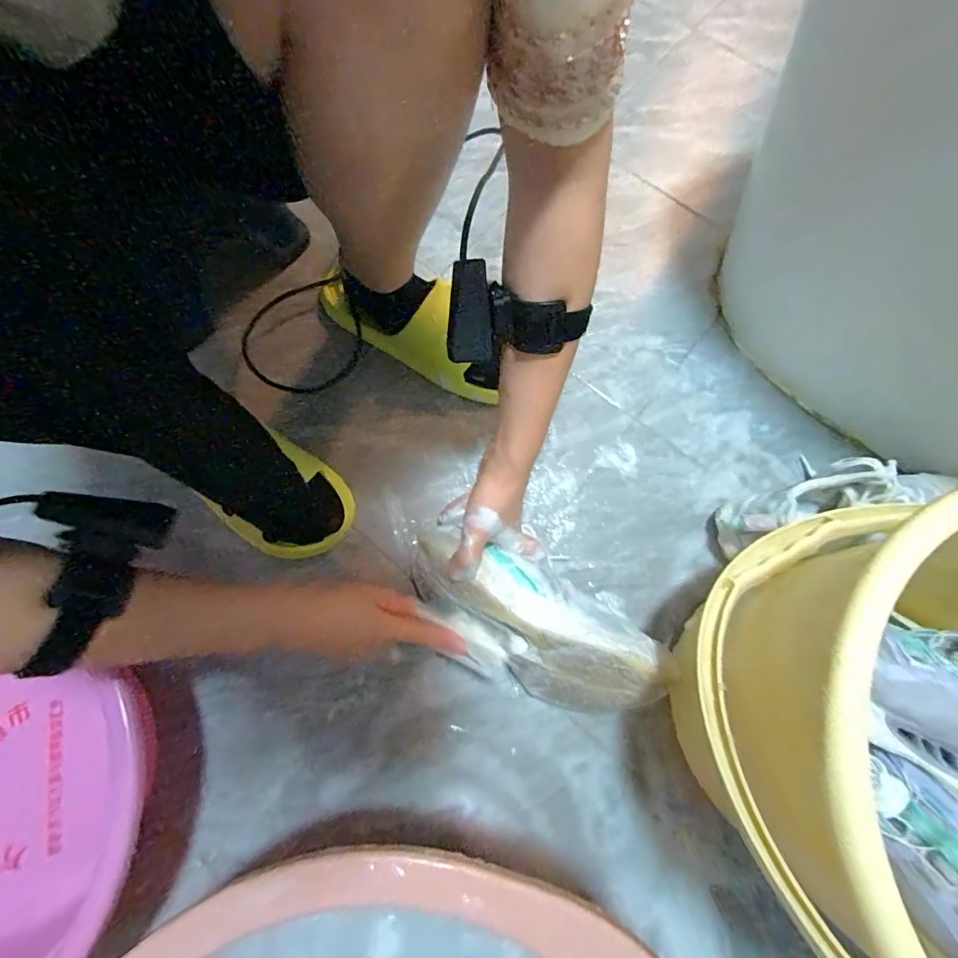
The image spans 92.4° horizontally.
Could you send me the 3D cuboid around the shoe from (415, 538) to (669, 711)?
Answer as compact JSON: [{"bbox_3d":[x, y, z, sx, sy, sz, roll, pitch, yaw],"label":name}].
[{"bbox_3d":[0.045,0.129,0.413,0.229,0.073,0.092,34,77,8],"label":"shoe"}]

